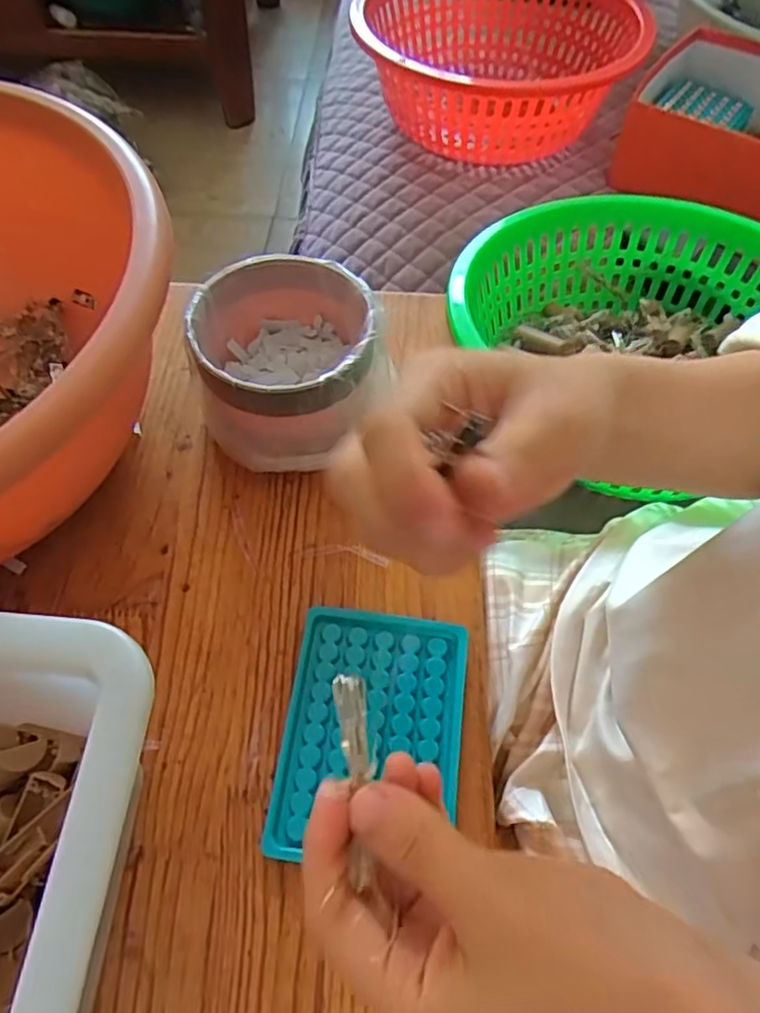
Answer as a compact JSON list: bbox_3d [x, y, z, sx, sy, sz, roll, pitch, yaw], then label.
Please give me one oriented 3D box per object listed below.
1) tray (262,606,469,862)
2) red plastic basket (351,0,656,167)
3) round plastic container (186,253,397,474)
[{"bbox_3d":[-0.003,0.121,0.351,0.095,0.008,0.130,7,59,2],"label":"tray"},{"bbox_3d":[0.127,-0.522,0.766,0.293,0.135,0.325,-3,59,-4],"label":"red plastic basket"},{"bbox_3d":[-0.060,-0.092,0.431,0.111,0.088,0.117,1,59,-2],"label":"round plastic container"}]

